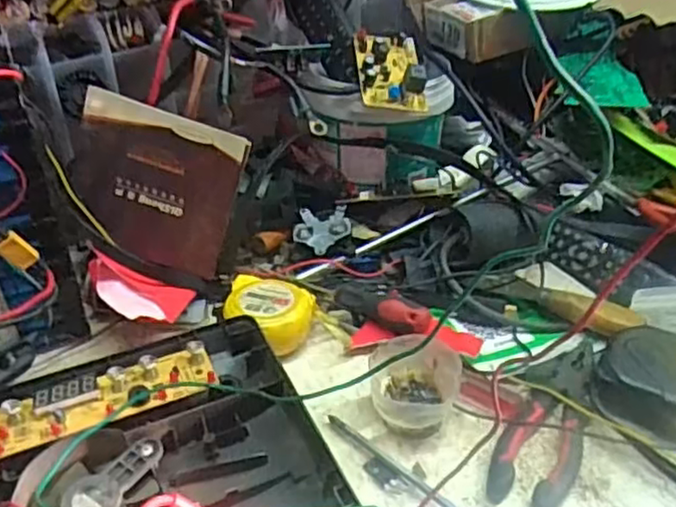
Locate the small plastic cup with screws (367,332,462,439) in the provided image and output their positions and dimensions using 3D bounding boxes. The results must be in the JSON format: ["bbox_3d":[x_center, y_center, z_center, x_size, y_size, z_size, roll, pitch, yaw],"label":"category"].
[{"bbox_3d":[0.055,0.093,0.480,0.064,0.036,0.065,0,37,0],"label":"small plastic cup with screws"}]

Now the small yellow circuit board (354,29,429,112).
[{"bbox_3d":[0.047,-0.164,0.592,0.059,0.018,0.089,6,56,-14],"label":"small yellow circuit board"}]

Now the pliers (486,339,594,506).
[{"bbox_3d":[0.146,0.114,0.471,0.048,0.018,0.152,17,40,21],"label":"pliers"}]

